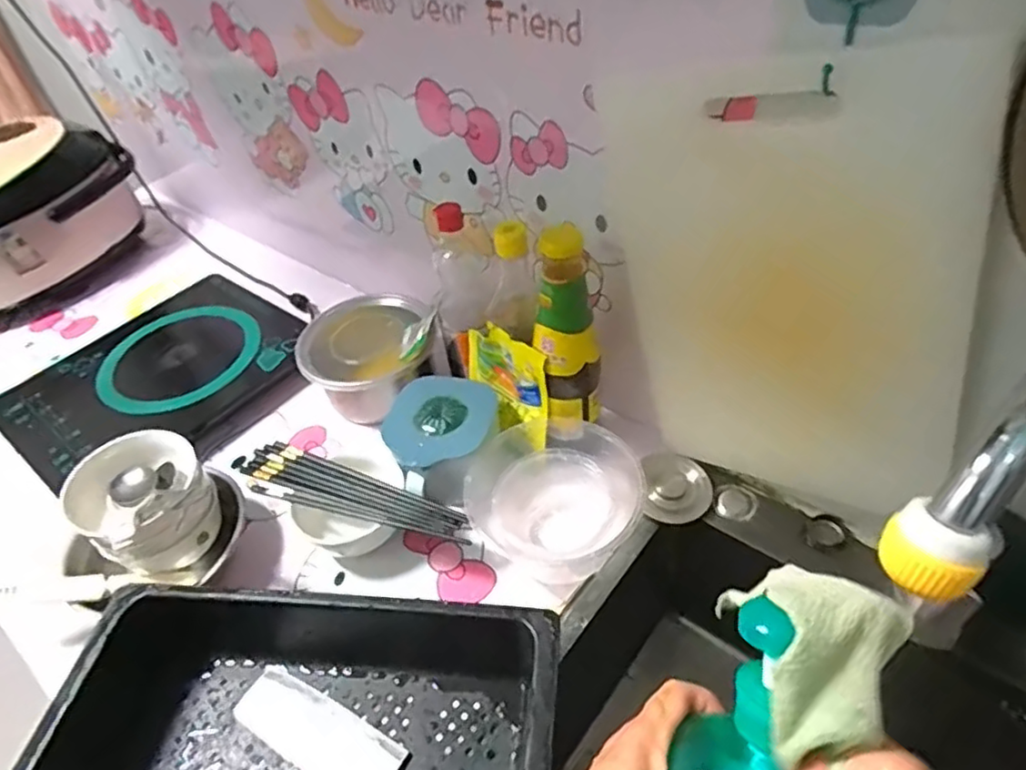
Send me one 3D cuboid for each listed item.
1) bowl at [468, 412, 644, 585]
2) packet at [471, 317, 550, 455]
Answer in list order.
[{"bbox_3d":[0.044,0.107,0.642,0.160,0.077,0.152,-3,48,3],"label":"bowl"},{"bbox_3d":[-0.005,-0.006,0.681,0.036,0.102,0.129,-29,52,-19],"label":"packet"}]

